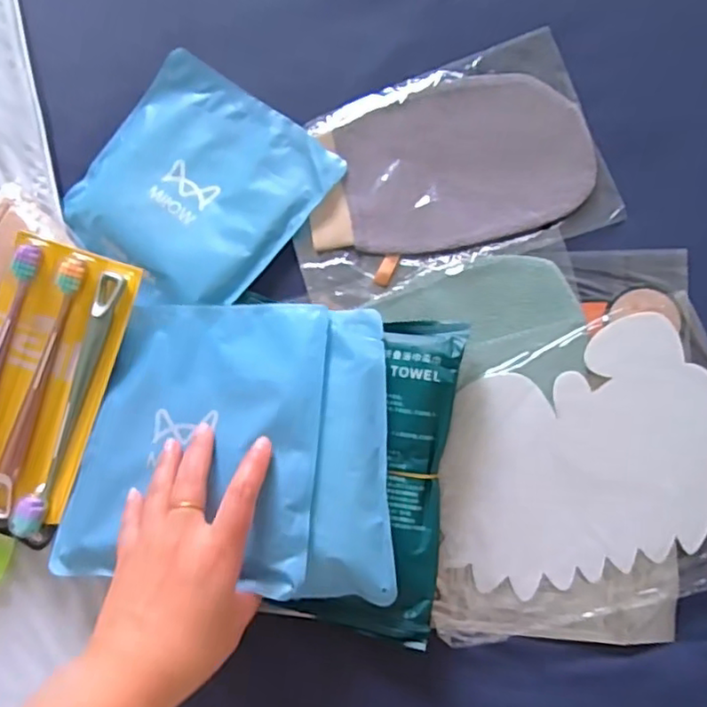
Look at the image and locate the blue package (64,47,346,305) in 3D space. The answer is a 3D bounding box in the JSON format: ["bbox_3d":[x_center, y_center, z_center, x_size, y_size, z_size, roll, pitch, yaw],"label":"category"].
[{"bbox_3d":[-0.123,-0.127,0.473,0.170,0.016,0.169,41,88,11],"label":"blue package"}]

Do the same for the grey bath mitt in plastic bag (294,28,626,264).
[{"bbox_3d":[0.062,-0.134,0.442,0.211,0.014,0.144,-15,80,5],"label":"grey bath mitt in plastic bag"}]

